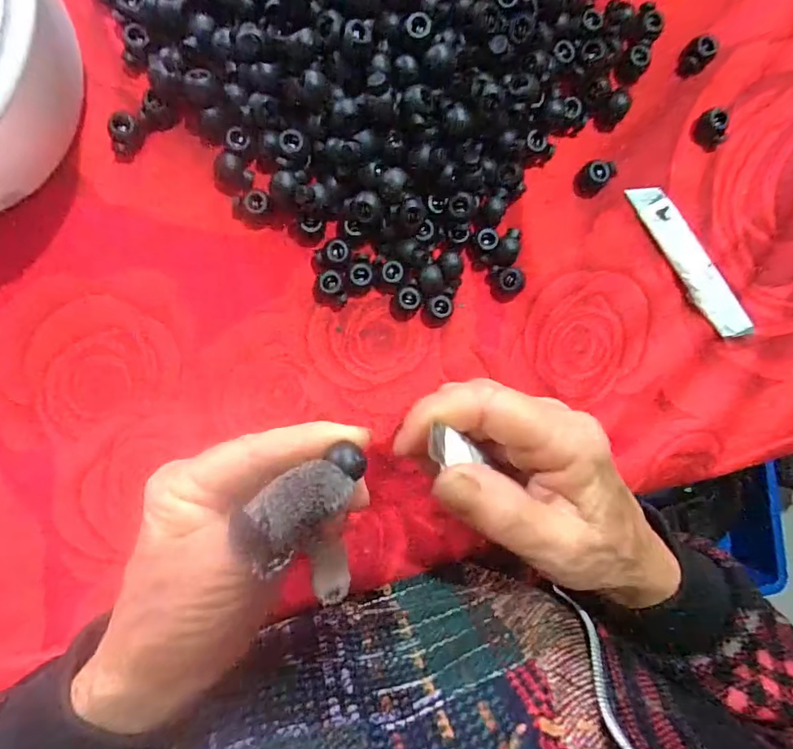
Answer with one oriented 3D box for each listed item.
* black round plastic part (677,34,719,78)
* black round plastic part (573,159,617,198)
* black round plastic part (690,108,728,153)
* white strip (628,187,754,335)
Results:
[{"bbox_3d":[0.166,-0.175,0.273,0.016,0.014,0.015,0,91,-8],"label":"black round plastic part"},{"bbox_3d":[0.108,-0.108,0.271,0.020,0.012,0.016,-38,96,-6],"label":"black round plastic part"},{"bbox_3d":[0.177,-0.137,0.276,0.015,0.012,0.020,-36,96,-6],"label":"black round plastic part"},{"bbox_3d":[0.166,-0.064,0.279,0.019,0.004,0.100,-33,91,12],"label":"white strip"}]

